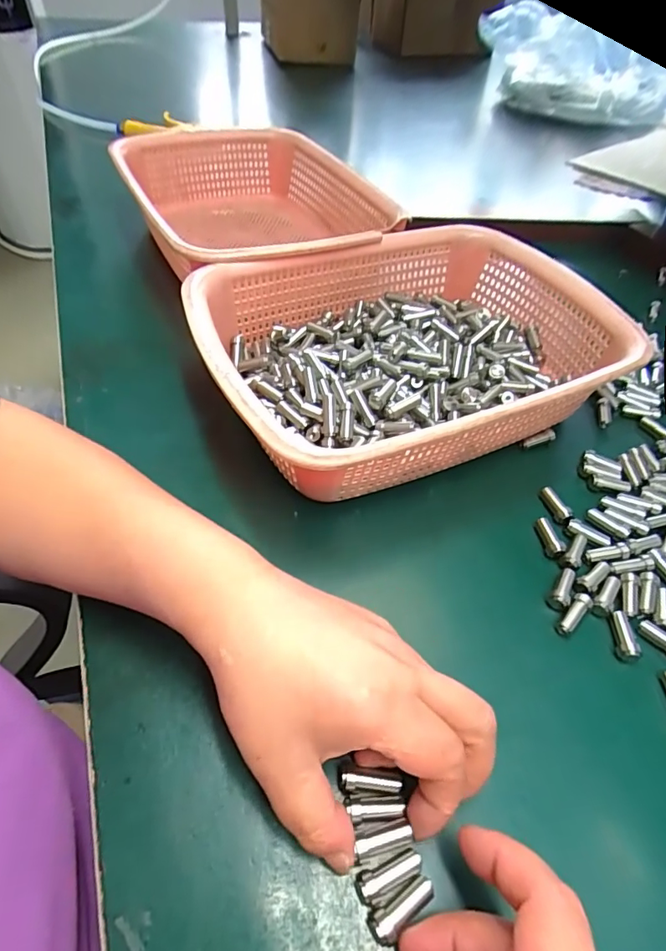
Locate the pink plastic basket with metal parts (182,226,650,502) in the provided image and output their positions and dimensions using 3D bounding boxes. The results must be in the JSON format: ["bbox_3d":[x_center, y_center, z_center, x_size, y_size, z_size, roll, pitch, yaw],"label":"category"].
[{"bbox_3d":[0.054,-0.089,0.367,0.282,0.080,0.212,-22,55,-20],"label":"pink plastic basket with metal parts"}]

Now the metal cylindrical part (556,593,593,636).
[{"bbox_3d":[0.136,0.078,0.278,0.026,0.009,0.009,-34,60,-27],"label":"metal cylindrical part"}]

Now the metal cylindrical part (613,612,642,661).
[{"bbox_3d":[0.160,0.088,0.271,0.008,0.009,0.029,8,50,3],"label":"metal cylindrical part"}]

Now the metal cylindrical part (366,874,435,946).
[{"bbox_3d":[0.027,0.170,0.194,0.028,0.012,0.010,-22,55,-25],"label":"metal cylindrical part"}]

